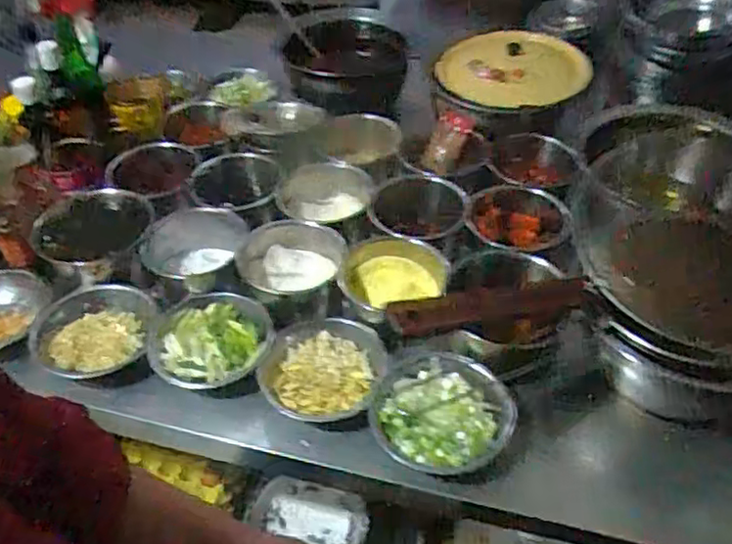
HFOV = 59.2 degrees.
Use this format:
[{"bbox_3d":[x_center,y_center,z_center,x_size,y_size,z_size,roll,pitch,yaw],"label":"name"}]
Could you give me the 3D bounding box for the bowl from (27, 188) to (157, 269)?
[{"bbox_3d":[-0.439,-0.060,1.034,0.161,0.072,0.148,-1,45,1],"label":"bowl"}]

